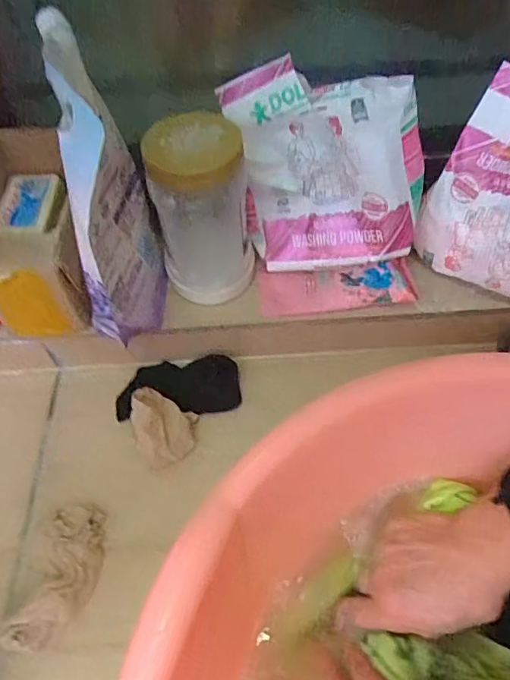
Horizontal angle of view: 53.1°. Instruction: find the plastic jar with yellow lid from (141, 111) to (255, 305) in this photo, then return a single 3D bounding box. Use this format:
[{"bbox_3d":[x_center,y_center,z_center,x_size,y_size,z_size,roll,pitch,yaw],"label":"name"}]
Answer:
[{"bbox_3d":[-0.053,-0.131,0.524,0.096,0.165,0.096,-11,53,-5],"label":"plastic jar with yellow lid"}]

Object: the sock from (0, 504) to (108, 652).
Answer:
[{"bbox_3d":[-0.174,0.209,0.460,0.054,0.032,0.122,7,54,8],"label":"sock"}]

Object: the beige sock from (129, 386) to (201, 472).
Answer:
[{"bbox_3d":[-0.093,0.087,0.524,0.059,0.049,0.073,2,53,4],"label":"beige sock"}]

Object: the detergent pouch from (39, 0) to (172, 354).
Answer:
[{"bbox_3d":[-0.137,-0.131,0.476,0.061,0.243,0.173,-6,53,-2],"label":"detergent pouch"}]

